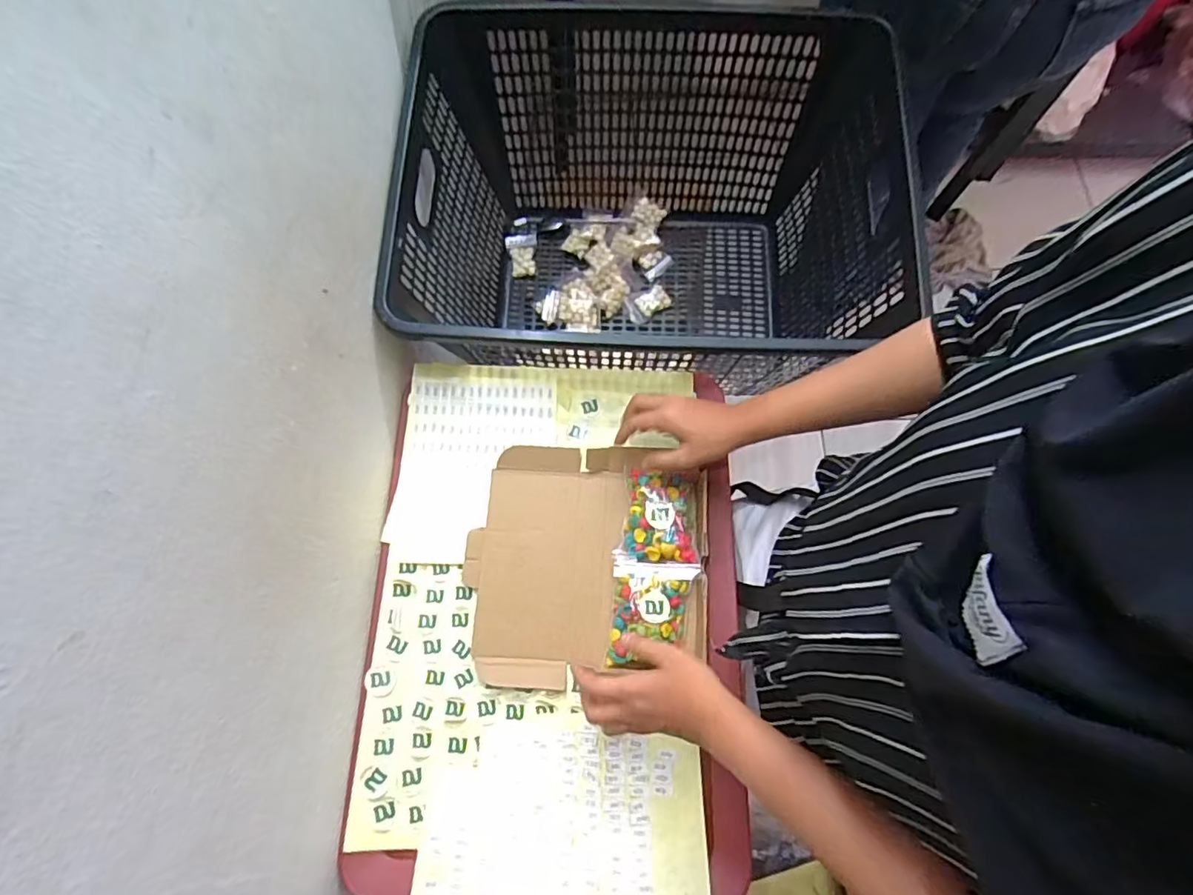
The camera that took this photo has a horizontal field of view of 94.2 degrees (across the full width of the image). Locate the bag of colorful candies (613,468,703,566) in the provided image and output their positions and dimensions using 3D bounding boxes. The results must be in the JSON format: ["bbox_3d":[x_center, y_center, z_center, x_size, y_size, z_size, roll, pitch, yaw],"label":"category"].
[{"bbox_3d":[0.066,0.070,0.578,0.082,0.024,0.098,1,71,2],"label":"bag of colorful candies"}]

